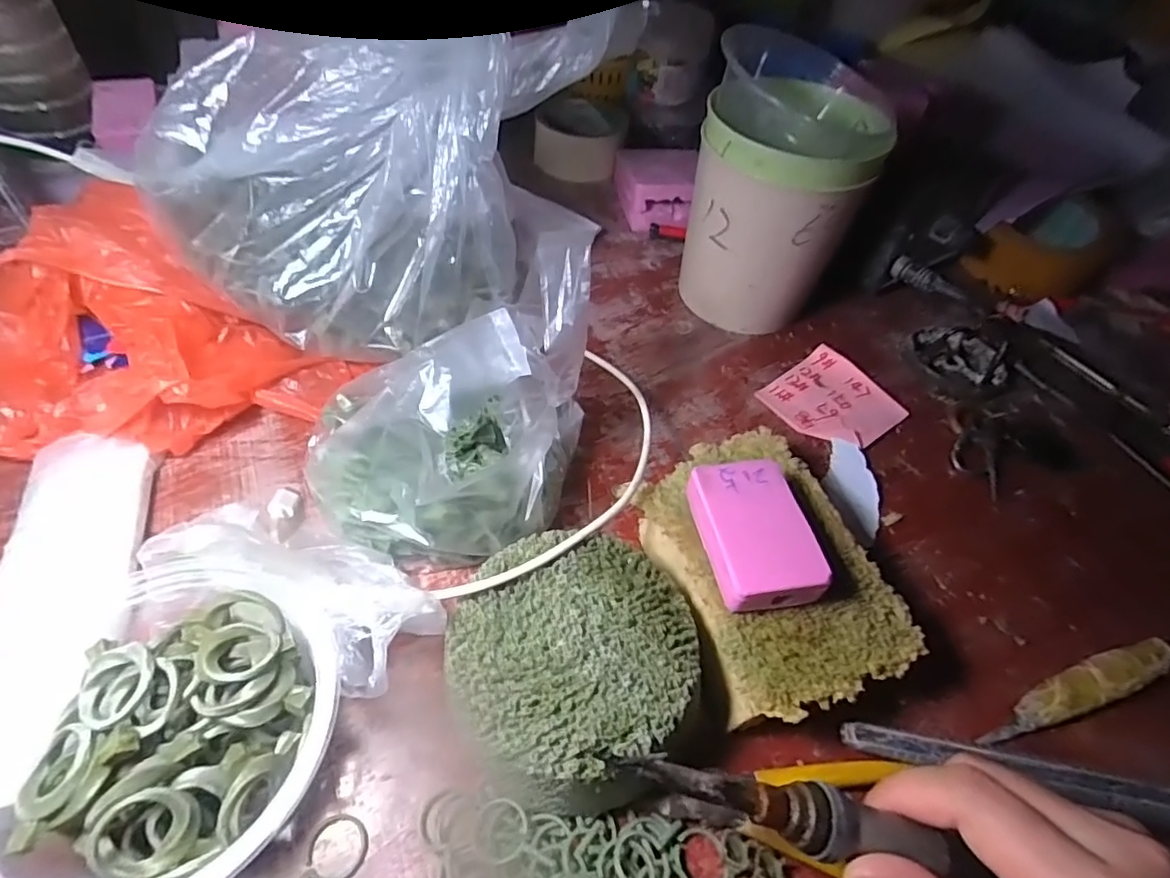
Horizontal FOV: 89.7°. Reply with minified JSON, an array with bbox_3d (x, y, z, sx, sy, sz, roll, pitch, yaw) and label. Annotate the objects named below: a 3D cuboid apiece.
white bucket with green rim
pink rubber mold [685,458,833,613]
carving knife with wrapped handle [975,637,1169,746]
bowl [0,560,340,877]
[{"bbox_3d":[0.125,-0.151,0.404,0.106,0.144,0.097,3,50,-3],"label":"white bucket with green rim"},{"bbox_3d":[0.075,0.044,0.270,0.047,0.024,0.068,-6,53,-11],"label":"pink rubber mold"},{"bbox_3d":[0.238,0.121,0.284,0.115,0.011,0.018,-13,53,-15],"label":"carving knife with wrapped handle"},{"bbox_3d":[-0.153,0.110,0.218,0.107,0.064,0.109,3,52,-4],"label":"bowl"}]

